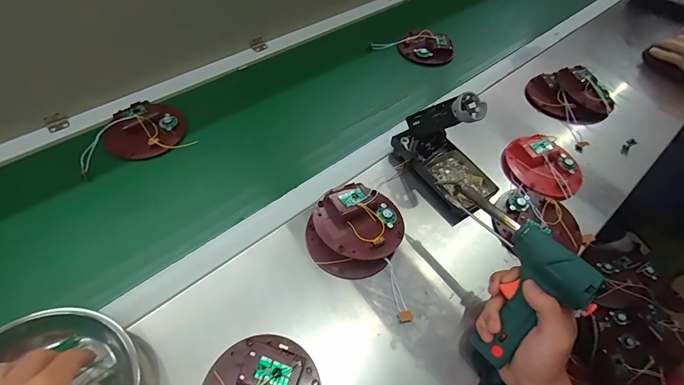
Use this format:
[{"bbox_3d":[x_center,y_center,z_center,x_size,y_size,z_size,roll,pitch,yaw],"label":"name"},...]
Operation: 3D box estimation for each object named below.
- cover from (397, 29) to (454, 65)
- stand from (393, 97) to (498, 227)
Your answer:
[{"bbox_3d":[0.180,-0.311,0.721,0.114,0.031,0.089,18,56,8],"label":"cover"},{"bbox_3d":[0.156,-0.066,0.494,0.075,0.159,0.159,-31,63,-23],"label":"stand"}]

